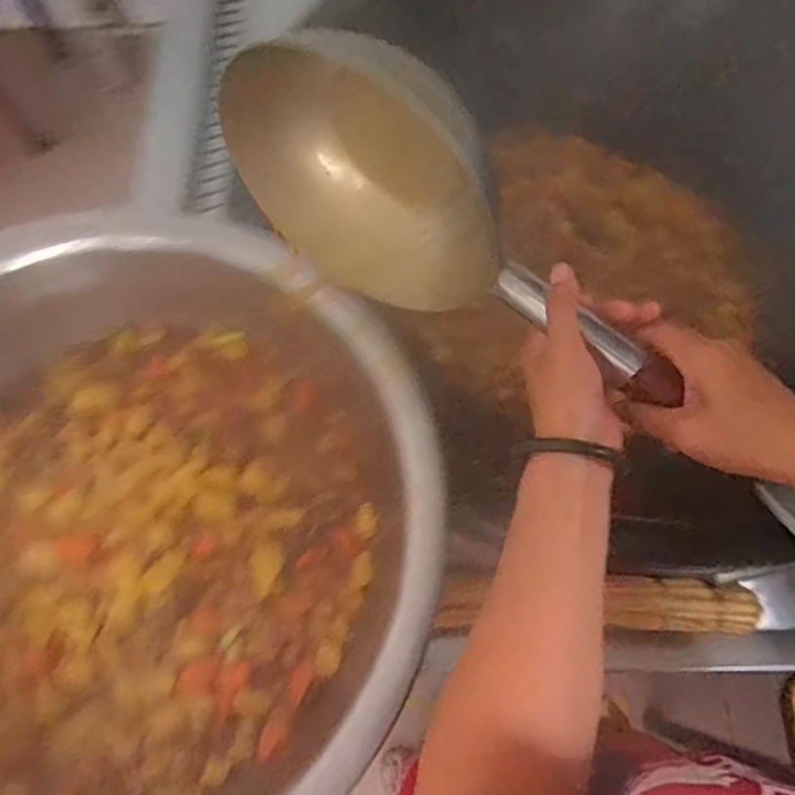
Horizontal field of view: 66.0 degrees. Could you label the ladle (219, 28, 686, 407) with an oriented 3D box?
[{"bbox_3d":[0.047,-0.121,0.457,0.363,0.127,0.104,36,72,12],"label":"ladle"}]

